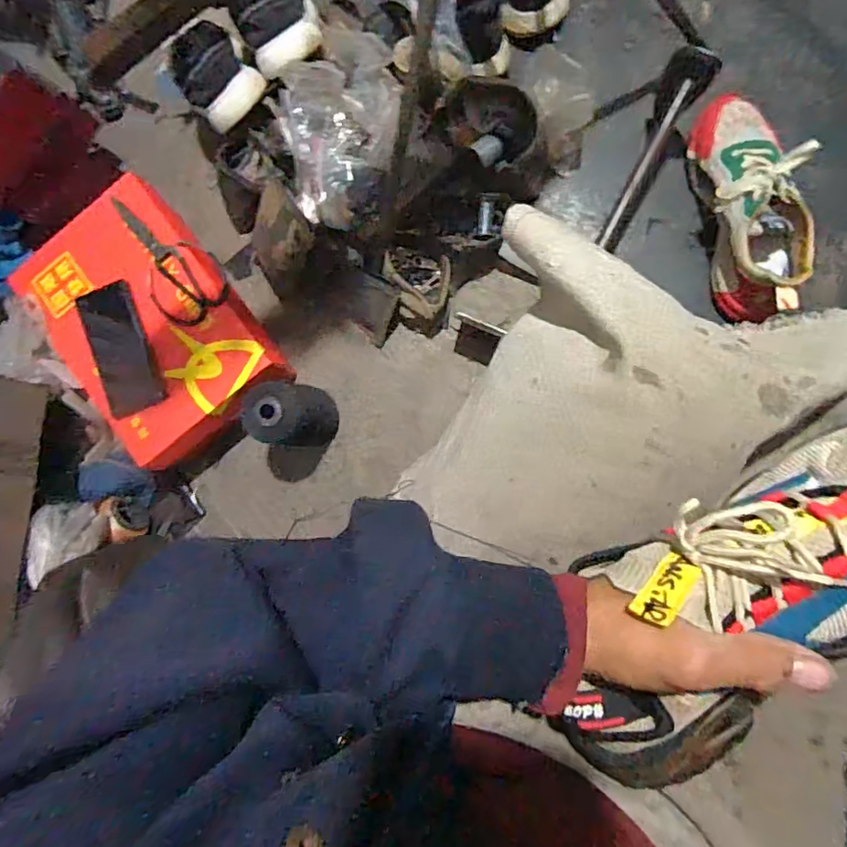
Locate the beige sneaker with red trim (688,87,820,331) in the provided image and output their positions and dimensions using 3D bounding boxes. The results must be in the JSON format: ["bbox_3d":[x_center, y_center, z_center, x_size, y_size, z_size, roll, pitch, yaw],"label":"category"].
[{"bbox_3d":[0.413,-0.282,0.718,0.099,0.110,0.273,-8,89,7],"label":"beige sneaker with red trim"}]

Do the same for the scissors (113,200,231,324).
[{"bbox_3d":[-0.333,-0.214,0.718,0.092,0.012,0.188,-39,86,6],"label":"scissors"}]

